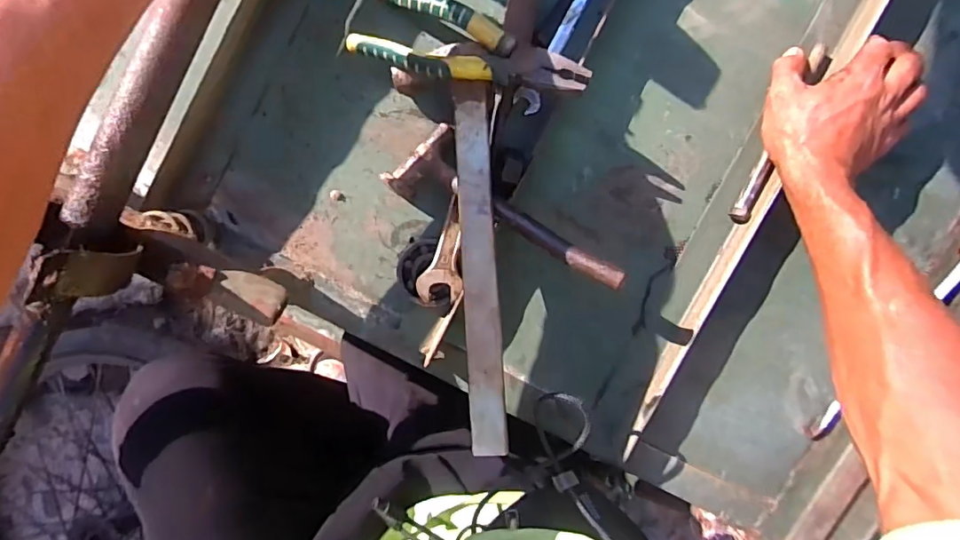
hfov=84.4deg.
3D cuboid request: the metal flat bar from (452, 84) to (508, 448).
[{"bbox_3d":[0.000,-0.004,0.413,0.027,0.005,0.286,-4,85,10],"label":"metal flat bar"}]

